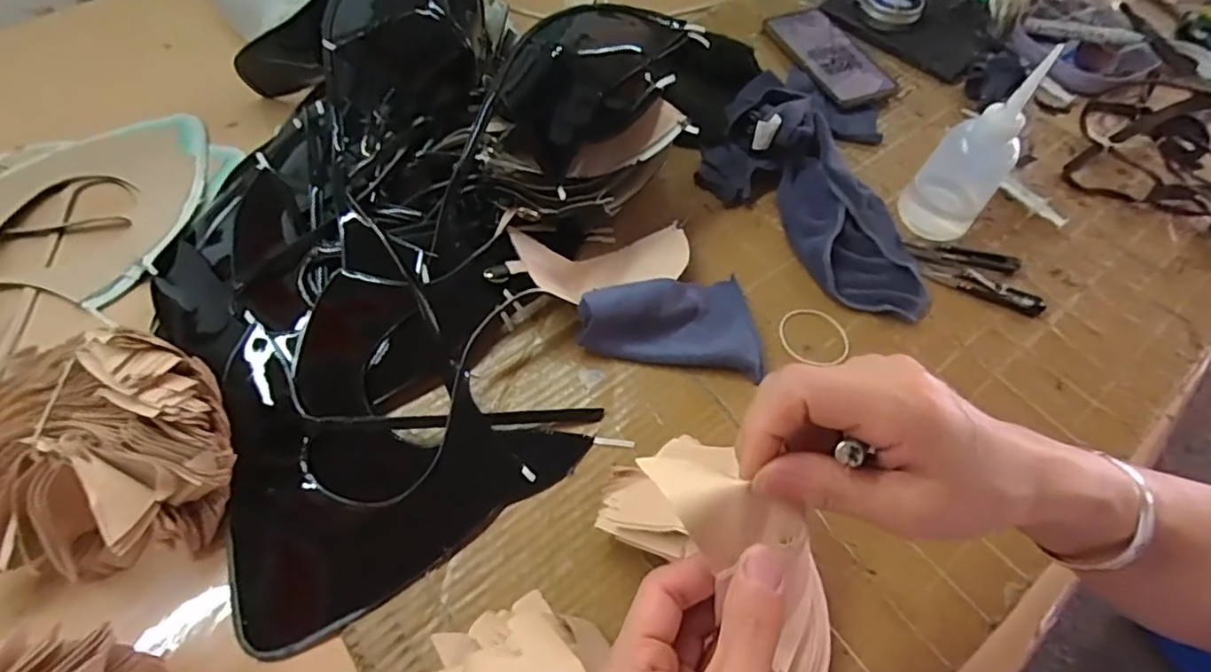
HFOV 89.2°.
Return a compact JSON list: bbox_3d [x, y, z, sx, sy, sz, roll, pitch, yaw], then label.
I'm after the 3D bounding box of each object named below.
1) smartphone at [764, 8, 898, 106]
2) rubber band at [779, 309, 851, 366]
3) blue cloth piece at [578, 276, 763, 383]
[{"bbox_3d":[0.245,-0.312,0.676,0.079,0.011,0.164,-21,62,-15],"label":"smartphone"},{"bbox_3d":[0.170,-0.001,0.502,0.058,0.004,0.051,8,58,2],"label":"rubber band"},{"bbox_3d":[0.053,-0.020,0.478,0.137,0.036,0.081,8,58,1],"label":"blue cloth piece"}]

